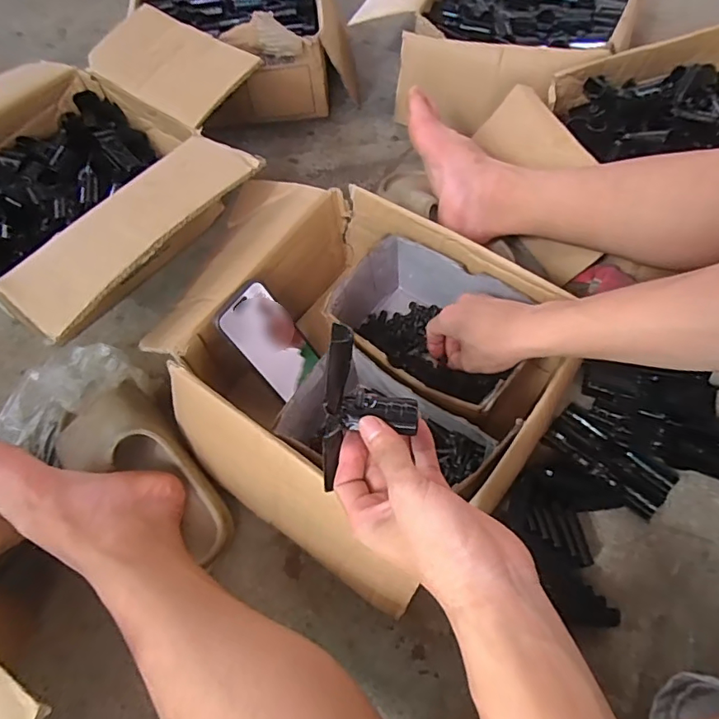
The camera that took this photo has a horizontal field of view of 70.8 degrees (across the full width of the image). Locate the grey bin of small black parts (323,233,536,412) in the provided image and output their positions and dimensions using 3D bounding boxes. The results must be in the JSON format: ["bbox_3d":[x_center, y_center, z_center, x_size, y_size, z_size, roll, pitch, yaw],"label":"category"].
[{"bbox_3d":[0.078,-0.028,0.579,0.211,0.103,0.151,35,68,21],"label":"grey bin of small black parts"}]

